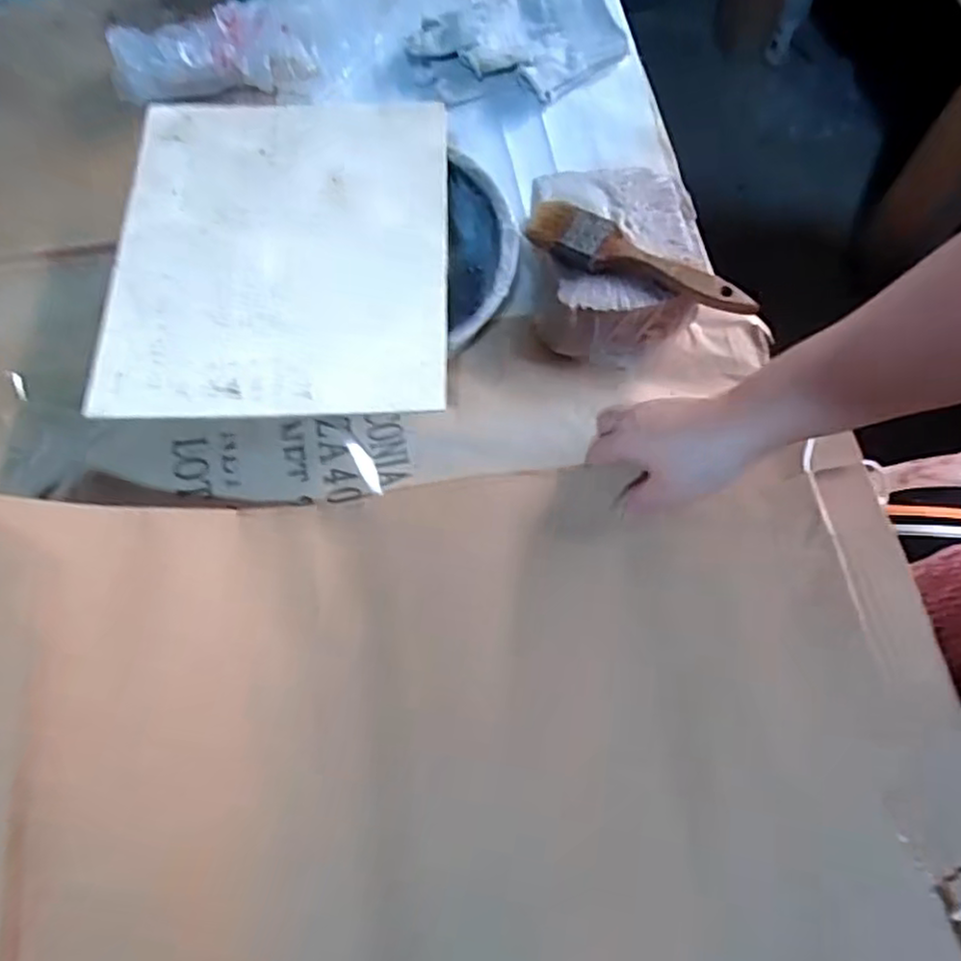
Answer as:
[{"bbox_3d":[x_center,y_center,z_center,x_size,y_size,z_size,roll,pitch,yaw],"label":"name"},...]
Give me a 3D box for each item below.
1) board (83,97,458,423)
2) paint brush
[{"bbox_3d":[-0.143,-0.173,0.506,0.232,0.011,0.275,-1,68,-1],"label":"board"},{"bbox_3d":[0.119,-0.167,0.510,0.173,0.012,0.040,21,71,7],"label":"paint brush"}]

